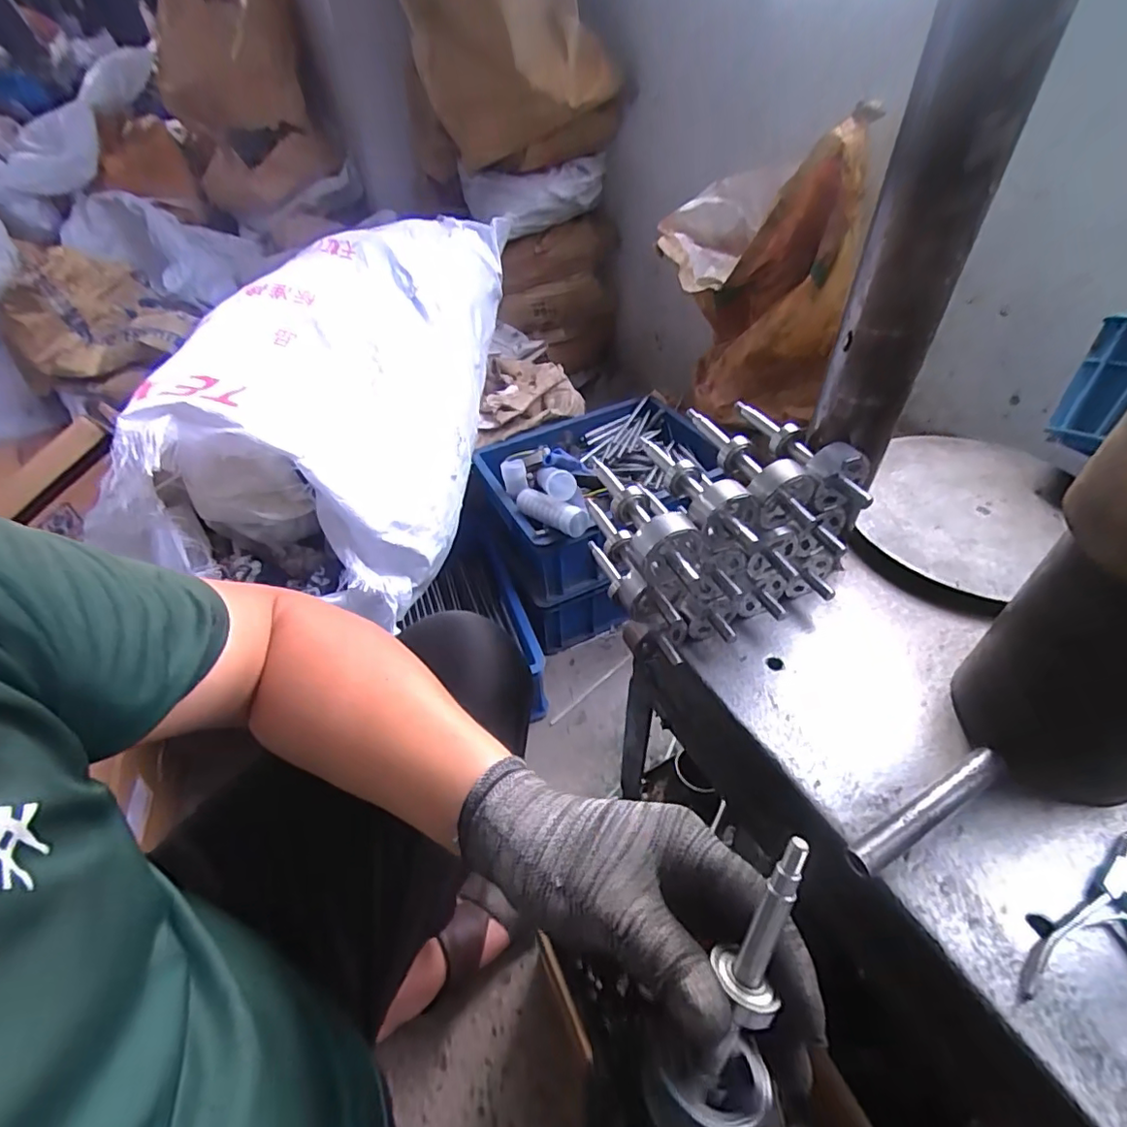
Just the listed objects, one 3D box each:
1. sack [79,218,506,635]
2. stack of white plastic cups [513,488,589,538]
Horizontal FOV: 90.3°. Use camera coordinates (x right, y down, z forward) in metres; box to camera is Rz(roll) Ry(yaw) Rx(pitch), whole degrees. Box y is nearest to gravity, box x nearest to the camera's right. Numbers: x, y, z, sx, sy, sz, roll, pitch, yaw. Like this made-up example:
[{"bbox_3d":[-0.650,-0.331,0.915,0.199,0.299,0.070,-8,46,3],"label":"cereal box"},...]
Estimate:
[{"bbox_3d":[-0.285,-0.274,0.861,0.307,0.285,0.729,8,46,11],"label":"sack"},{"bbox_3d":[-0.022,-0.082,0.859,0.128,0.047,0.042,27,52,27],"label":"stack of white plastic cups"}]

